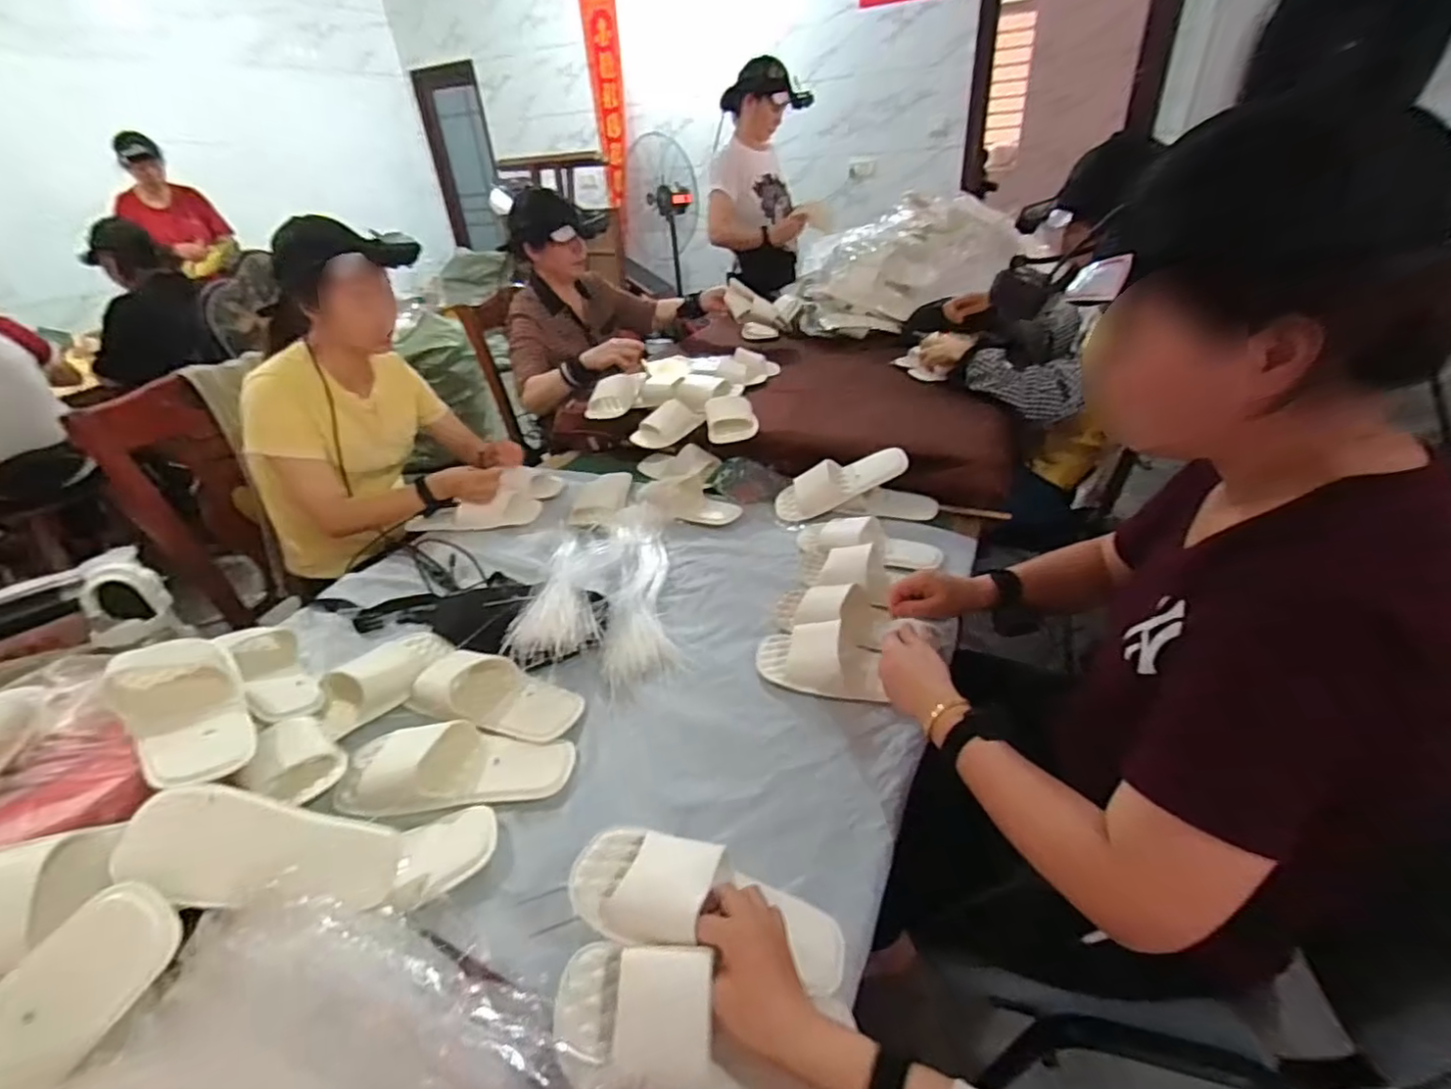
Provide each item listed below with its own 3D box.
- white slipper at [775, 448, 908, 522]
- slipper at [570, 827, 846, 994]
[{"bbox_3d":[0.200,-0.109,1.123,0.245,0.061,0.091,-21,28,17],"label":"white slipper"},{"bbox_3d":[-0.011,0.299,0.536,0.233,0.041,0.088,19,33,-3],"label":"slipper"}]

